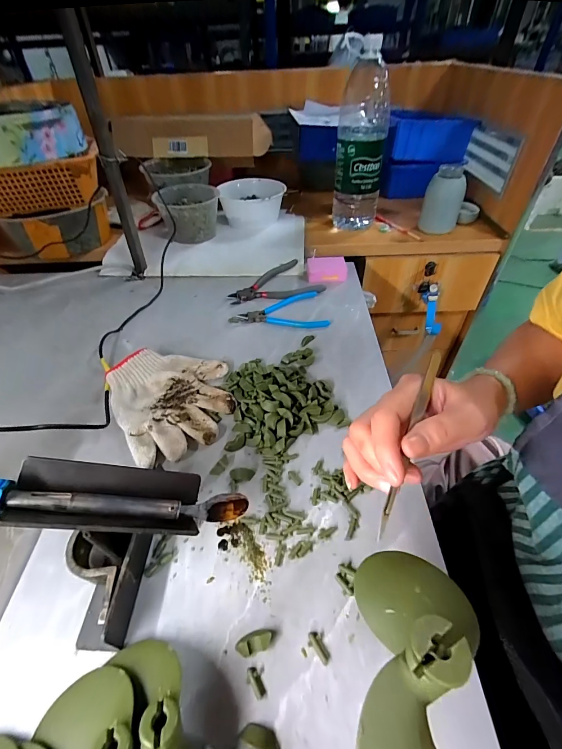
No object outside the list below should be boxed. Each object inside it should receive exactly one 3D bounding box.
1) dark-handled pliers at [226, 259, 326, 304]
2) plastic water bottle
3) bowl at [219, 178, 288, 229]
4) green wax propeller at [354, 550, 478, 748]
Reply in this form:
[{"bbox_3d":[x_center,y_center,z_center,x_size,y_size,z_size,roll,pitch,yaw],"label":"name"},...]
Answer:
[{"bbox_3d":[-0.014,-0.178,0.633,0.174,0.013,0.111,-7,45,-6],"label":"dark-handled pliers"},{"bbox_3d":[0.168,-0.477,0.697,0.098,0.322,0.100,7,45,8],"label":"plastic water bottle"},{"bbox_3d":[-0.066,-0.416,0.809,0.146,0.077,0.157,-1,45,1],"label":"bowl"},{"bbox_3d":[0.071,0.154,0.175,0.058,0.055,0.149,11,28,13],"label":"green wax propeller"}]

